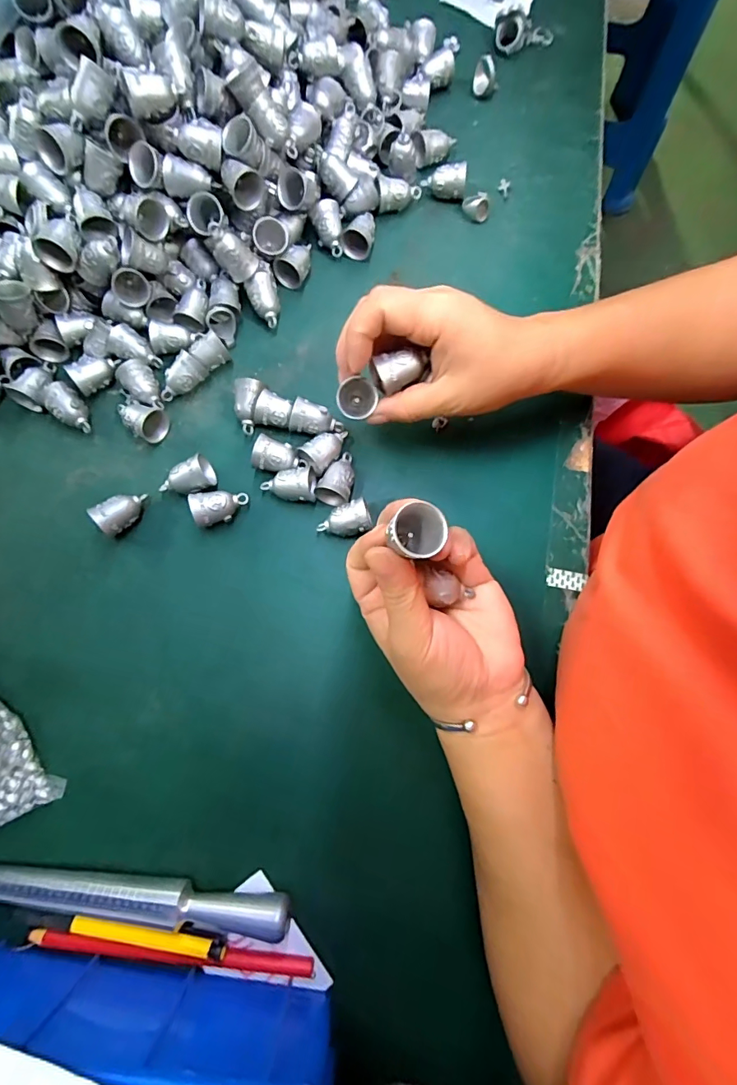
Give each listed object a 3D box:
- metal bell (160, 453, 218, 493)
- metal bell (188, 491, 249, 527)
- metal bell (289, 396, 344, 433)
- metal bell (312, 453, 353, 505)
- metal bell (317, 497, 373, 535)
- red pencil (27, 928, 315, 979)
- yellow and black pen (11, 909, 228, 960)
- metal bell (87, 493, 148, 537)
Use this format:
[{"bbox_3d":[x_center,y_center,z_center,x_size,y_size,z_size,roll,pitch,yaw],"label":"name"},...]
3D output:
[{"bbox_3d":[-0.127,-0.044,0.323,0.036,0.020,0.022,-27,78,-6],"label":"metal bell"},{"bbox_3d":[-0.102,-0.025,0.318,0.036,0.019,0.022,-18,78,-4],"label":"metal bell"},{"bbox_3d":[-0.037,-0.088,0.334,0.038,0.020,0.022,12,77,3],"label":"metal bell"},{"bbox_3d":[-0.022,-0.047,0.324,0.025,0.025,0.036,10,77,2],"label":"metal bell"},{"bbox_3d":[-0.017,-0.014,0.315,0.035,0.021,0.021,-22,78,-5],"label":"metal bell"},{"bbox_3d":[-0.112,0.233,0.259,0.160,0.013,0.012,5,77,1],"label":"red pencil"},{"bbox_3d":[-0.140,0.219,0.259,0.119,0.009,0.013,8,77,2],"label":"yellow and black pen"},{"bbox_3d":[-0.168,-0.021,0.317,0.032,0.024,0.021,-39,80,-8],"label":"metal bell"}]

